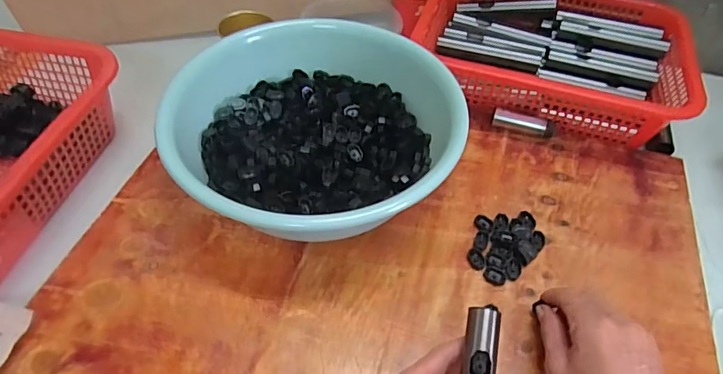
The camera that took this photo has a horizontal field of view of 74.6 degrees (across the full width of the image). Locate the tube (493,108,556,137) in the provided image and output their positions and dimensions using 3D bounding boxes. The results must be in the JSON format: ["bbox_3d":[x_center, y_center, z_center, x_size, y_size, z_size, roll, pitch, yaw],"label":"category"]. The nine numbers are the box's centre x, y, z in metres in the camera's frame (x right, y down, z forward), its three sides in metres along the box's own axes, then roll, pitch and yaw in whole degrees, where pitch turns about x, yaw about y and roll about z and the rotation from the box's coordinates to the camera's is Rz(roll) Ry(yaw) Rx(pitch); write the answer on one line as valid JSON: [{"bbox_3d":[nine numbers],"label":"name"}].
[{"bbox_3d":[0.199,-0.079,0.582,0.075,0.019,0.019,17,54,13],"label":"tube"}]

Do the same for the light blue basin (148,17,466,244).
[{"bbox_3d":[-0.052,-0.059,0.501,0.275,0.091,0.253,0,52,0],"label":"light blue basin"}]

